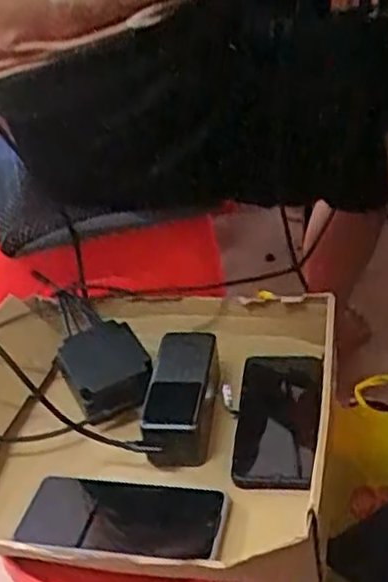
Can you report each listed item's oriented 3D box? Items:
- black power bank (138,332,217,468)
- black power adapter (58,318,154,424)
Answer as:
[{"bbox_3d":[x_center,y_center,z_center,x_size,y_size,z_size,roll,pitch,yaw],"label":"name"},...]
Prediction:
[{"bbox_3d":[-0.012,0.099,0.662,0.066,0.051,0.131,-3,33,7],"label":"black power bank"},{"bbox_3d":[-0.085,0.074,0.690,0.074,0.042,0.086,-21,35,-19],"label":"black power adapter"}]

